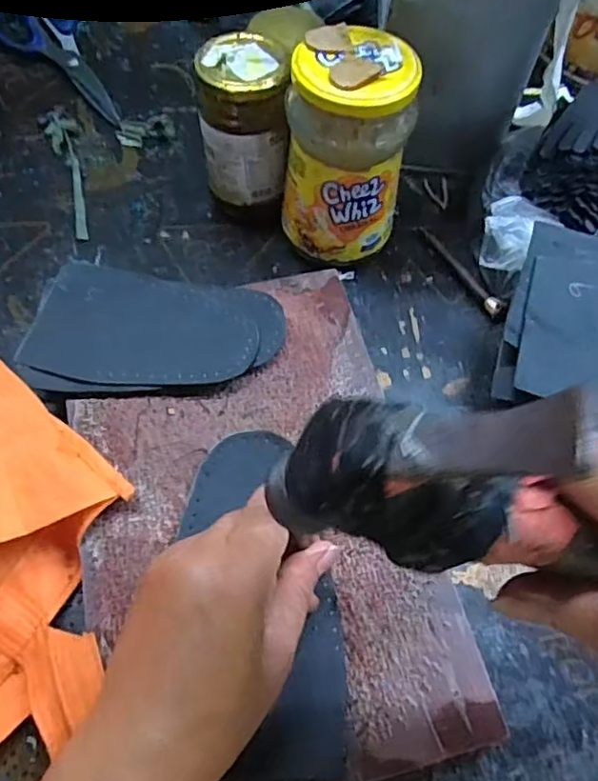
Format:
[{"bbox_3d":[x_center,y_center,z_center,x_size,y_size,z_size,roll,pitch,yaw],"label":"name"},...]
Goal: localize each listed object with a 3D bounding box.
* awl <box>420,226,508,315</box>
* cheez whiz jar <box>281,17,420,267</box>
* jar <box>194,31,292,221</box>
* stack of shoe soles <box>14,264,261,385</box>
[{"bbox_3d":[0.115,-0.088,0.446,0.008,0.009,0.094,-23,64,-15],"label":"awl"},{"bbox_3d":[0.030,-0.148,0.405,0.076,0.134,0.073,10,60,2],"label":"cheez whiz jar"},{"bbox_3d":[-0.038,-0.172,0.424,0.055,0.115,0.057,-8,61,-7],"label":"jar"},{"bbox_3d":[-0.094,-0.037,0.382,0.134,0.004,0.078,11,64,5],"label":"stack of shoe soles"}]

